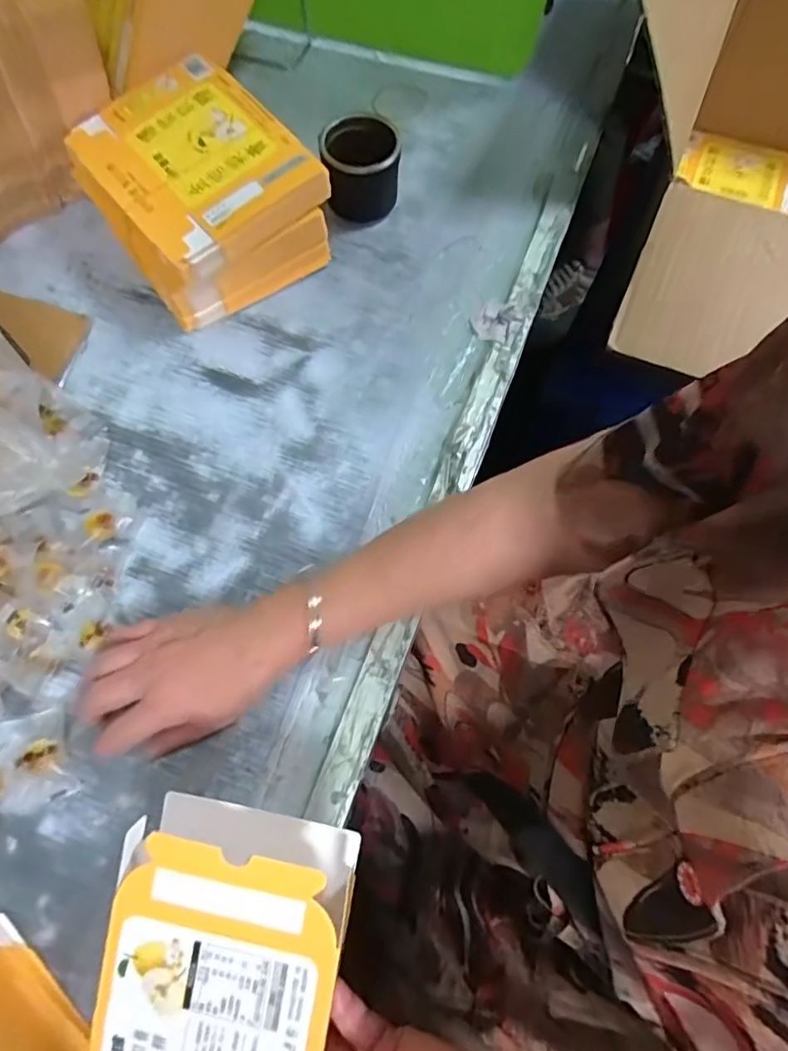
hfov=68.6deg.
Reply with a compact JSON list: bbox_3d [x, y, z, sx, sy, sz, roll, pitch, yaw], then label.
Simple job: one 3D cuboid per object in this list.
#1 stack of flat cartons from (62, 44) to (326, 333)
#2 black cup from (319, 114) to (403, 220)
[{"bbox_3d":[-0.155,-0.269,0.471,0.148,0.084,0.175,-34,74,-12],"label":"stack of flat cartons"},{"bbox_3d":[-0.028,-0.294,0.492,0.065,0.064,0.068,0,70,-1],"label":"black cup"}]

